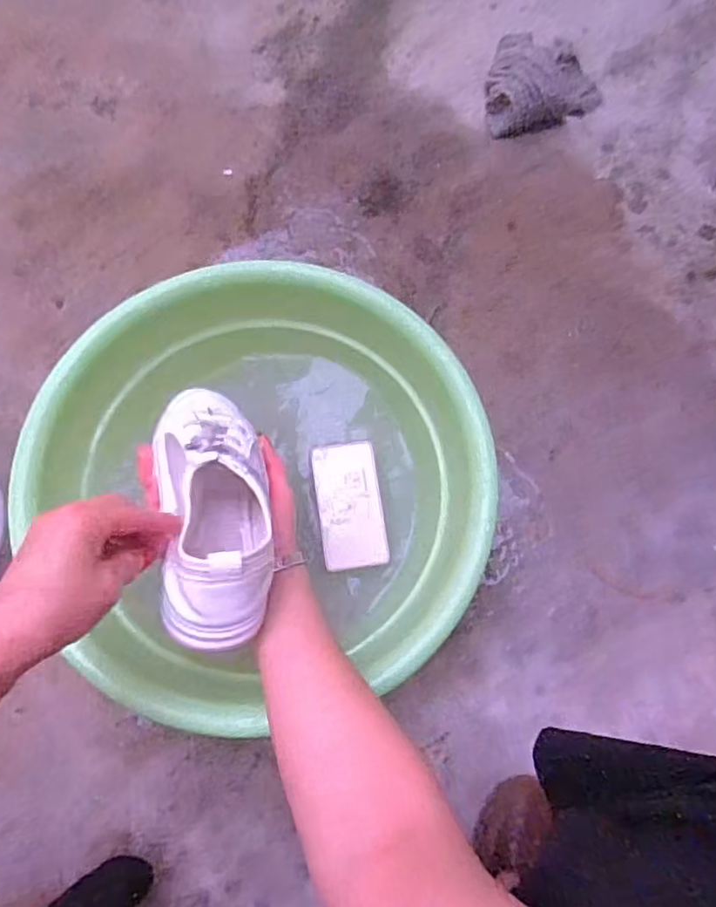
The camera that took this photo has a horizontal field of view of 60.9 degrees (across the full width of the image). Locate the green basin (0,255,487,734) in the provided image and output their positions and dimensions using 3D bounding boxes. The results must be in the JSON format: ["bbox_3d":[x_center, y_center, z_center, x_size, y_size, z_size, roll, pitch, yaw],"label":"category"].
[{"bbox_3d":[-0.075,0.029,0.544,0.348,0.143,0.361,0,75,-1],"label":"green basin"}]

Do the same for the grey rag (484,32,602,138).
[{"bbox_3d":[0.221,-0.463,0.738,0.159,0.058,0.118,-23,76,-8],"label":"grey rag"}]

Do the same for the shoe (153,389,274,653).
[{"bbox_3d":[-0.105,0.026,0.440,0.070,0.069,0.213,-13,43,-5],"label":"shoe"}]

